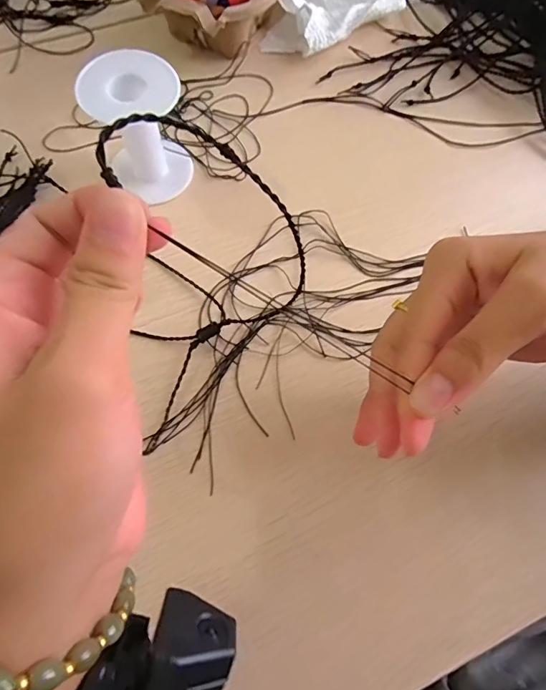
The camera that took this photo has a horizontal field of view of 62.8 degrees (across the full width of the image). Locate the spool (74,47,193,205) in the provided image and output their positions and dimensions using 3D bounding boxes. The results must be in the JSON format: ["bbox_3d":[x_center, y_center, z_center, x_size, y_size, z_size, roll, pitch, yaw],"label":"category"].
[{"bbox_3d":[-0.083,-0.134,0.284,0.054,0.072,0.048,-18,70,-9],"label":"spool"}]

